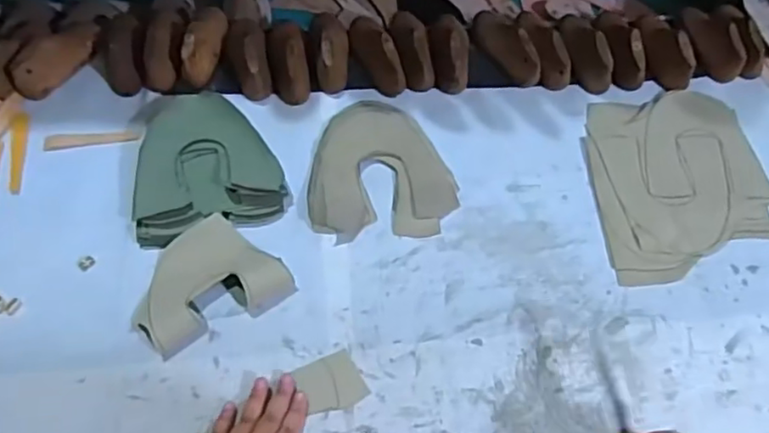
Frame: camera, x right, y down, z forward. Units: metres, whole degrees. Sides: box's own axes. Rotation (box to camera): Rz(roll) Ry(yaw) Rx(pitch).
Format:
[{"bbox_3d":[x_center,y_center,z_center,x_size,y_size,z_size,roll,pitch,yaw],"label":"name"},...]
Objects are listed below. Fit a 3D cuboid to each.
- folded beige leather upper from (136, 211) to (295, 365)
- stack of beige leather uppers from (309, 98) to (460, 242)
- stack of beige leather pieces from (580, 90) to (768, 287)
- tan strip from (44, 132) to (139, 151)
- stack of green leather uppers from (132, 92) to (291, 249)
[{"bbox_3d":[-0.194,0.067,0.668,0.159,0.027,0.123,-30,66,-18],"label":"folded beige leather upper"},{"bbox_3d":[-0.007,-0.065,0.756,0.173,0.024,0.191,-6,61,-6],"label":"stack of beige leather uppers"},{"bbox_3d":[0.365,-0.046,0.770,0.219,0.008,0.262,-3,61,-4],"label":"stack of beige leather pieces"},{"bbox_3d":[-0.365,-0.097,0.773,0.110,0.005,0.018,-8,61,-7],"label":"tan strip"},{"bbox_3d":[-0.215,-0.064,0.738,0.167,0.034,0.182,-15,62,-10],"label":"stack of green leather uppers"}]

